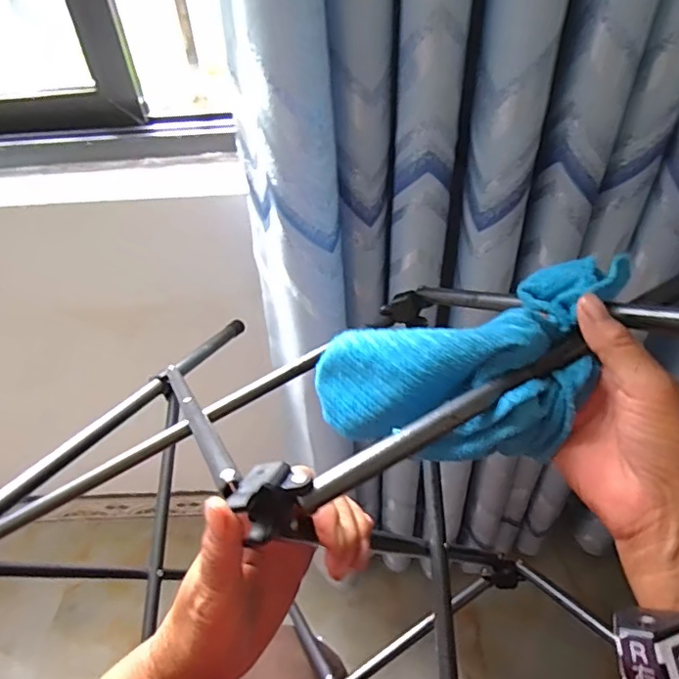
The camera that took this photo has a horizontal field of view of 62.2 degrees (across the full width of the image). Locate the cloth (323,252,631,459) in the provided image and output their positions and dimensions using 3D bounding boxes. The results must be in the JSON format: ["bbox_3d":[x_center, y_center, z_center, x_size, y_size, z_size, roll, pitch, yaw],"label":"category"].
[{"bbox_3d":[0.076,0.020,0.338,0.172,0.102,0.097,-1,44,0],"label":"cloth"}]

